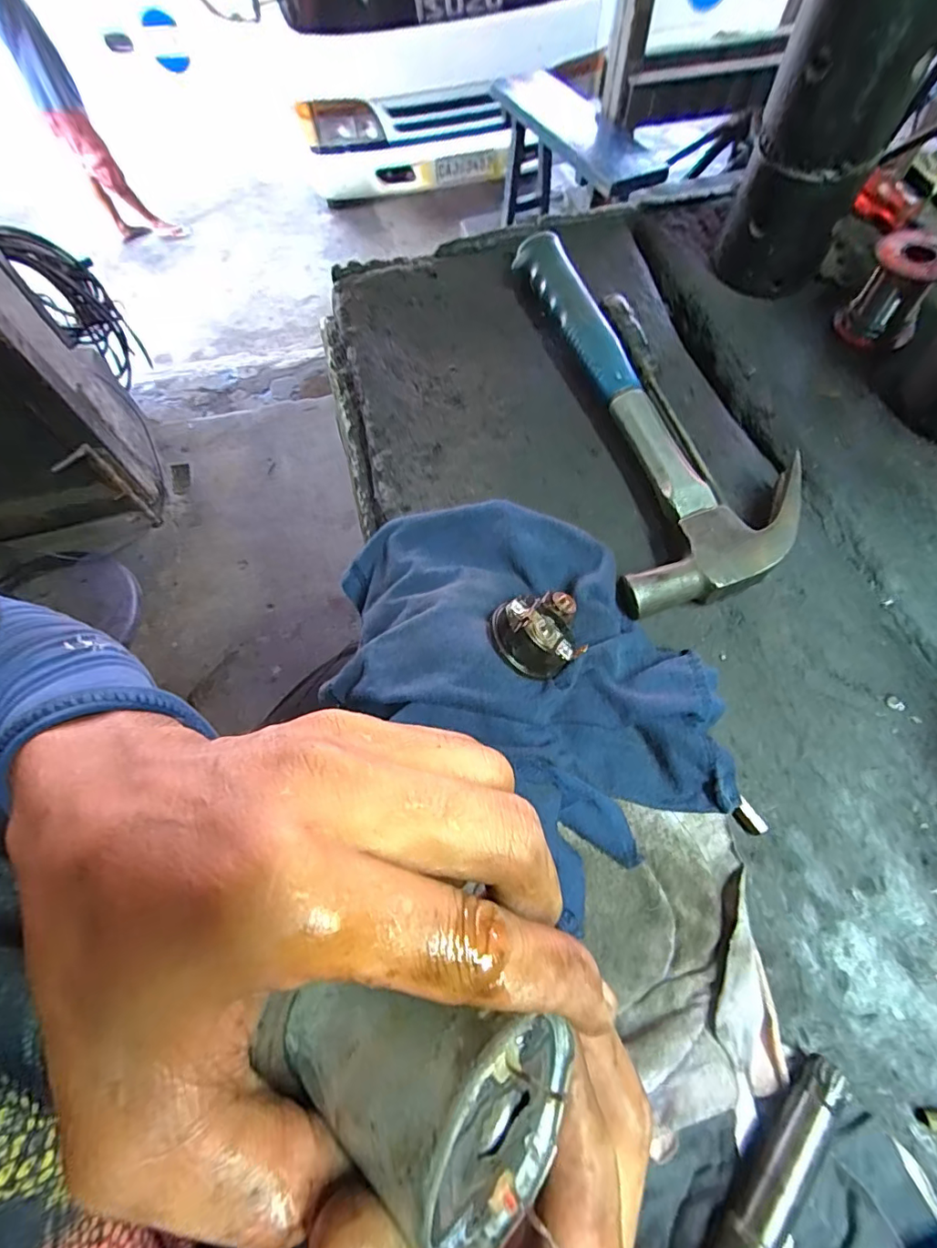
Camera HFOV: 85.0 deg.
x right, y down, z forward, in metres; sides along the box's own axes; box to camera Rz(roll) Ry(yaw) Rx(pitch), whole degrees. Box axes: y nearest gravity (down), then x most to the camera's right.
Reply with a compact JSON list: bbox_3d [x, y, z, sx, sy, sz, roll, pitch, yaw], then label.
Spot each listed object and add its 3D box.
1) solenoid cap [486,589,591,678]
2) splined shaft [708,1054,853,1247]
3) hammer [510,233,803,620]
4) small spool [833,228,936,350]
[{"bbox_3d":[0.036,0.004,0.271,0.046,0.025,0.044,-1,65,2],"label":"solenoid cap"},{"bbox_3d":[0.103,0.212,0.182,0.018,0.023,0.114,41,73,19],"label":"splined shaft"},{"bbox_3d":[0.123,-0.166,0.358,0.118,0.033,0.331,-10,65,-2],"label":"hammer"},{"bbox_3d":[0.305,-0.238,0.366,0.053,0.057,0.048,29,69,15],"label":"small spool"}]

